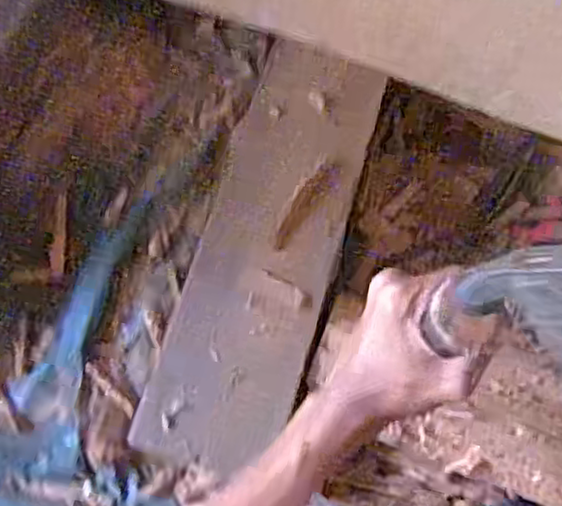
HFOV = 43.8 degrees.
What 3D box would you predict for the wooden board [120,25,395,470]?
[{"bbox_3d":[-0.007,-0.013,0.601,0.116,0.032,0.391,17,67,1],"label":"wooden board"}]

